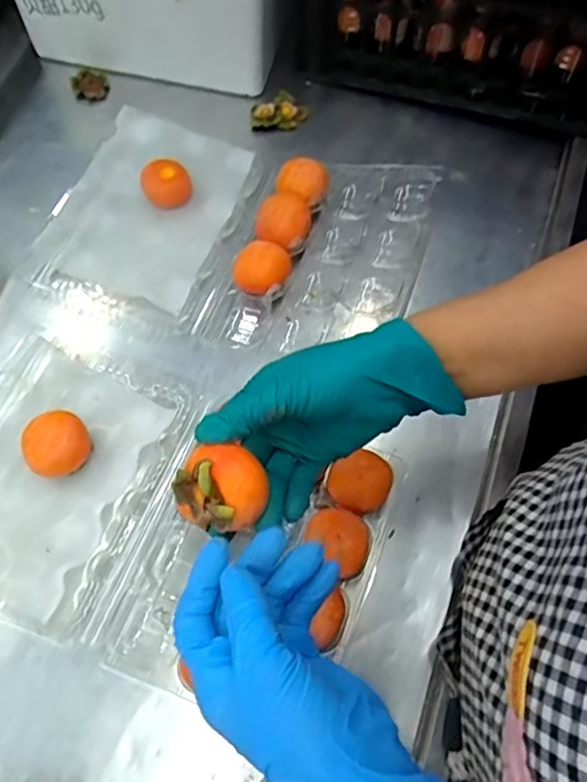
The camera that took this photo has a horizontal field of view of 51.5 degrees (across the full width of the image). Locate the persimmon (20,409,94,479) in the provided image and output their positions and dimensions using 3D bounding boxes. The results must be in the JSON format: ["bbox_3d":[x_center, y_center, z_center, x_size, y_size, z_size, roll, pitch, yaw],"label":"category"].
[{"bbox_3d":[-0.191,0.045,0.494,0.048,0.039,0.051,1,67,-2],"label":"persimmon"}]

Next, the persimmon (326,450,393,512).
[{"bbox_3d":[0.051,0.075,0.488,0.049,0.048,0.050,1,67,-2],"label":"persimmon"}]

